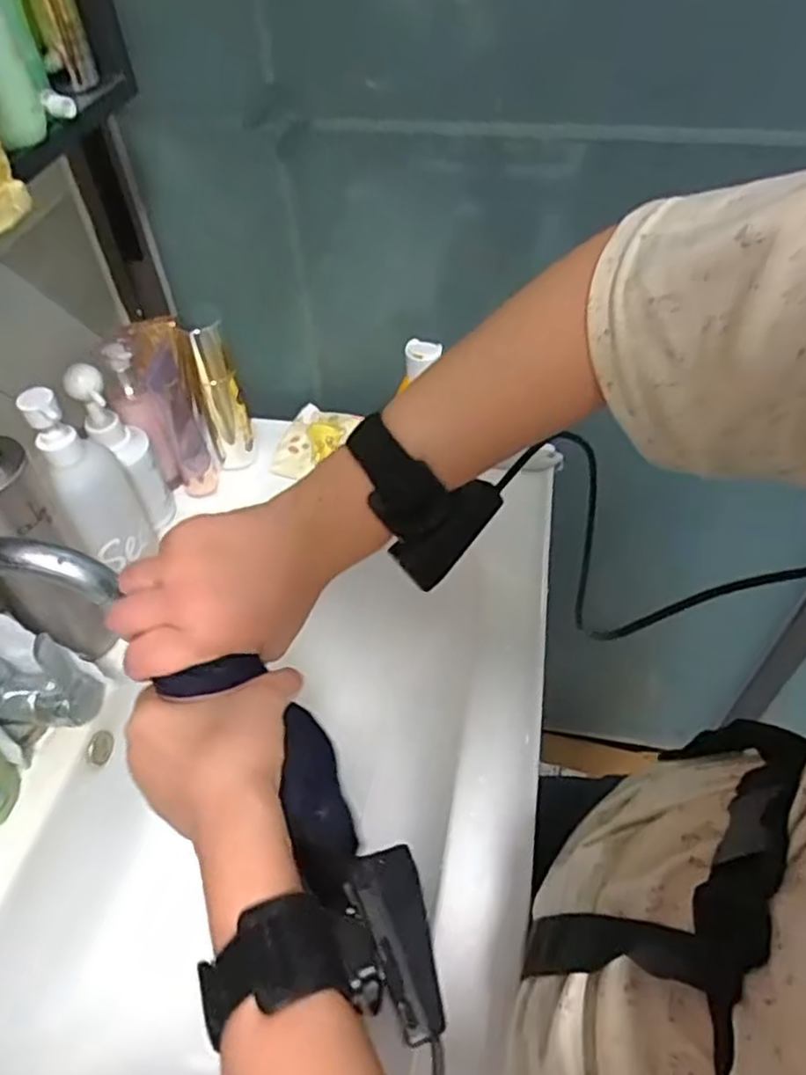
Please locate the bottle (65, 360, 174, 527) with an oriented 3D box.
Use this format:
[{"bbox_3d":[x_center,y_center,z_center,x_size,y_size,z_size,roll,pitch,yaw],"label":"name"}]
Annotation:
[{"bbox_3d":[-0.258,-0.077,0.650,0.048,0.174,0.058,-24,53,-17],"label":"bottle"}]

